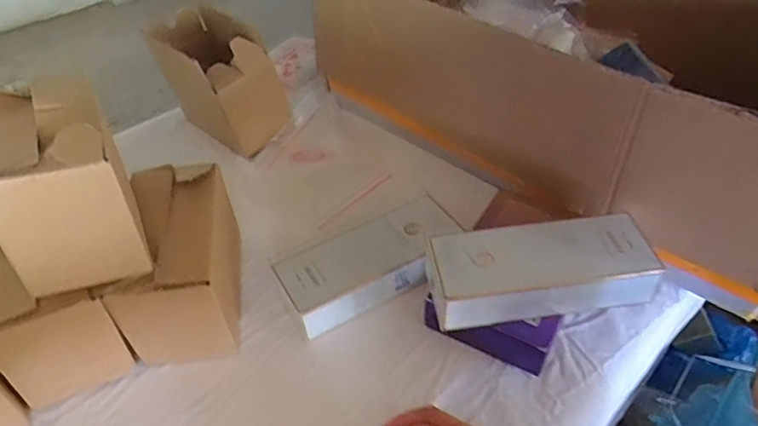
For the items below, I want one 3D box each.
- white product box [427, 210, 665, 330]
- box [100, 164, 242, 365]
[{"bbox_3d":[0.153,0.057,0.526,0.206,0.055,0.085,-8,42,-5],"label":"white product box"},{"bbox_3d":[-0.205,0.050,0.587,0.101,0.129,0.176,-6,42,-3],"label":"box"}]

